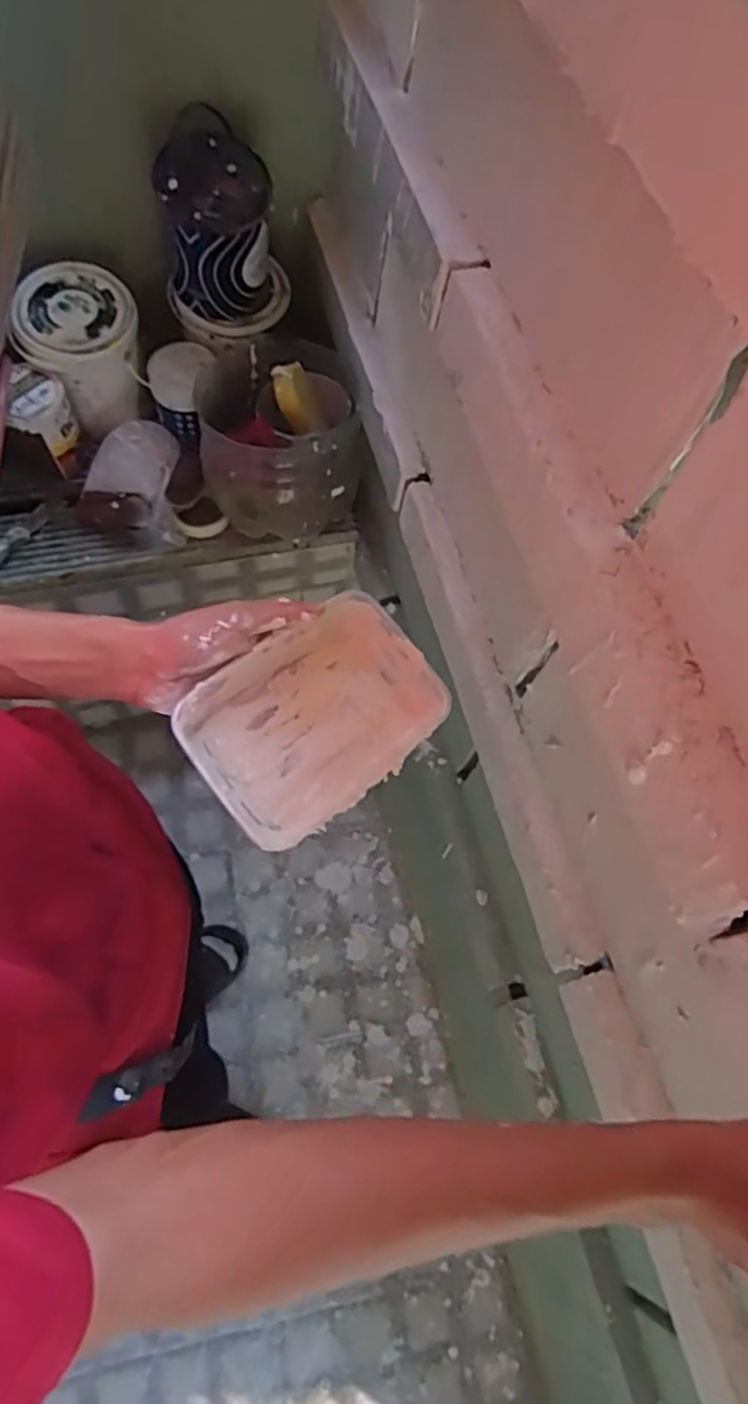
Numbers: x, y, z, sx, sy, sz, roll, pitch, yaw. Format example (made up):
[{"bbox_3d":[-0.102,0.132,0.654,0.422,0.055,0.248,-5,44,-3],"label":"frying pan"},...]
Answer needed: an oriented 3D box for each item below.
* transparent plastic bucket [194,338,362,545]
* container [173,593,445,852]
[{"bbox_3d":[-0.143,-0.401,1.122,0.244,0.209,0.238,-5,65,-9],"label":"transparent plastic bucket"},{"bbox_3d":[-0.035,0.012,0.485,0.166,0.070,0.112,-40,72,-20],"label":"container"}]

